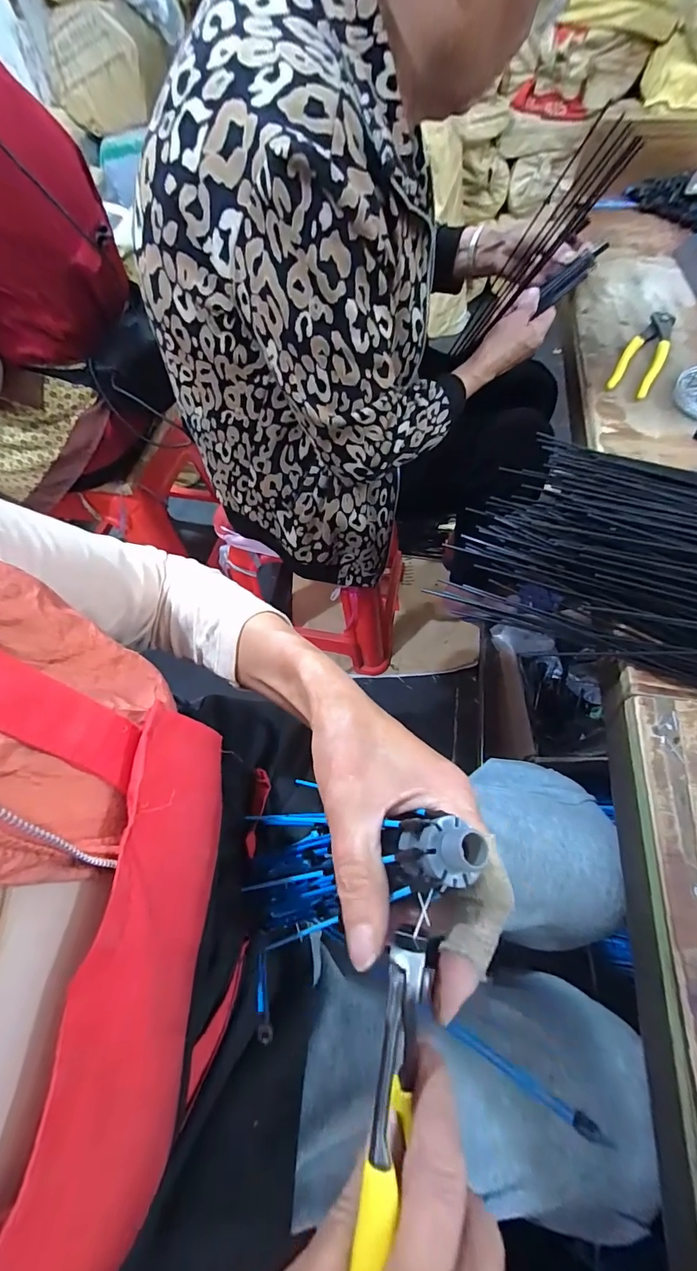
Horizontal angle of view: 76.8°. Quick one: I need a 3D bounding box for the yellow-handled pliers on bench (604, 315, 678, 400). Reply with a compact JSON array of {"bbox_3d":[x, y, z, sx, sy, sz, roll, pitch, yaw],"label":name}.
[{"bbox_3d":[0.362,-0.344,0.533,0.045,0.019,0.156,28,68,16],"label":"yellow-handled pliers on bench"}]

